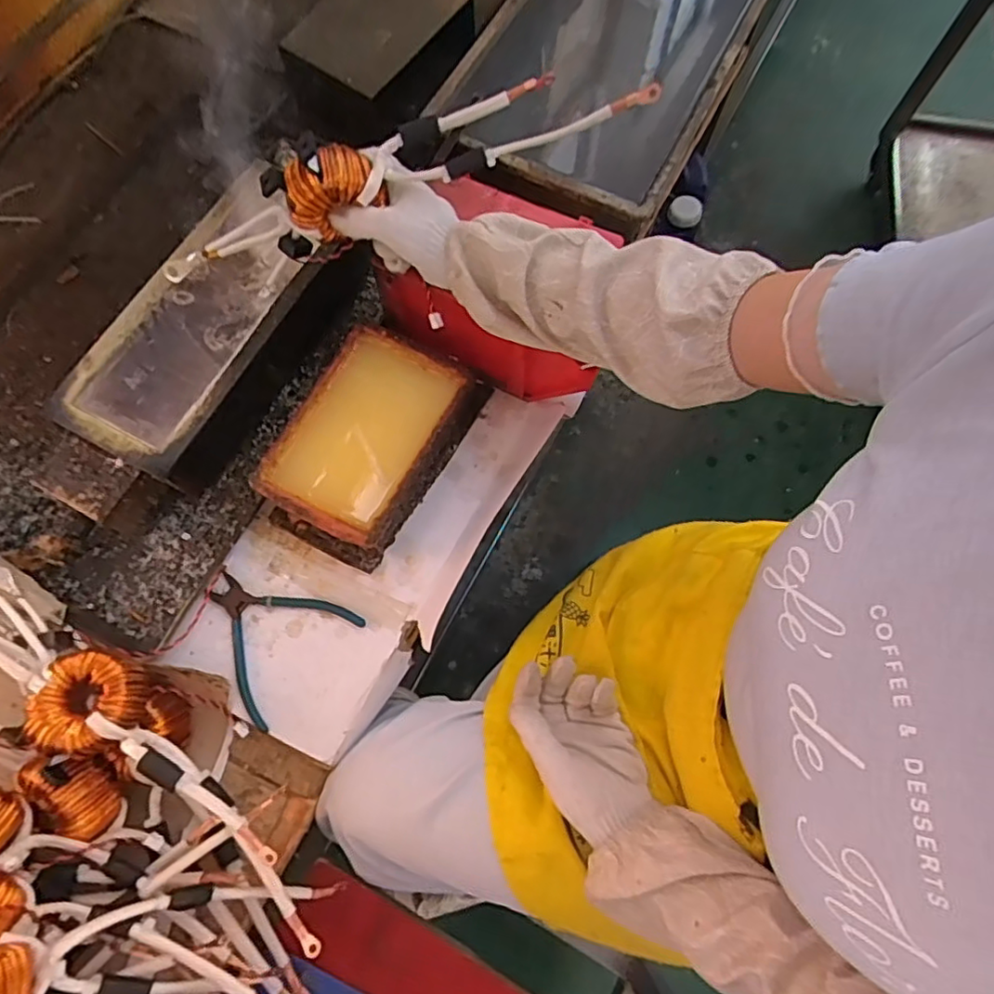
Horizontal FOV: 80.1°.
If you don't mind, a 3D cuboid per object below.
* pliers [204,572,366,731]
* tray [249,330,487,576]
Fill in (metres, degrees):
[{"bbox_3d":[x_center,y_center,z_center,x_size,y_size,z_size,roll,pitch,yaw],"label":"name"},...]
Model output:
[{"bbox_3d":[-0.215,0.122,0.556,0.130,0.007,0.125,41,76,12],"label":"pliers"},{"bbox_3d":[-0.123,-0.053,0.581,0.138,0.072,0.217,25,73,8],"label":"tray"}]

